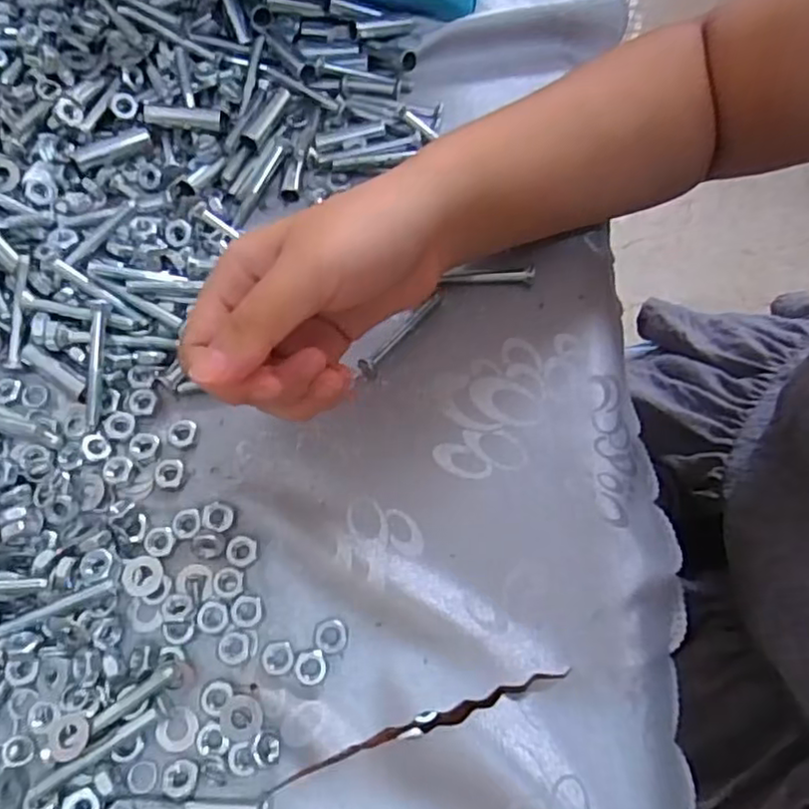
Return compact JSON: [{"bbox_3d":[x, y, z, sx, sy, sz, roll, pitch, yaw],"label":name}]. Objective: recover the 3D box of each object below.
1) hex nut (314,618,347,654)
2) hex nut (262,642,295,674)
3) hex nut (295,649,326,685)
[{"bbox_3d":[-0.030,0.095,0.270,0.013,0.004,0.013,-15,69,-7],"label":"hex nut"},{"bbox_3d":[-0.051,0.103,0.267,0.012,0.004,0.012,-3,68,-2],"label":"hex nut"},{"bbox_3d":[-0.038,0.106,0.266,0.013,0.004,0.012,-24,71,-10],"label":"hex nut"}]

